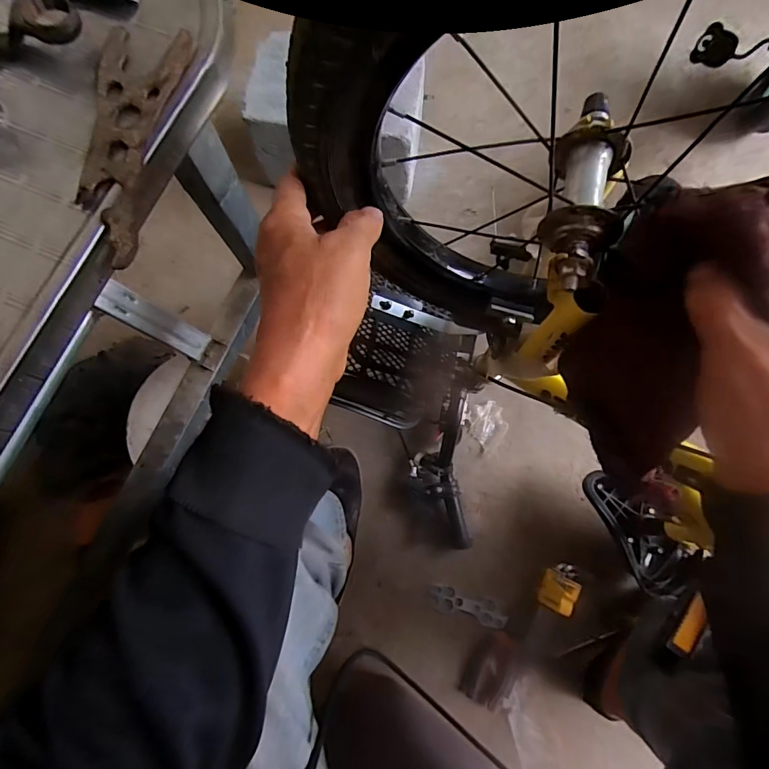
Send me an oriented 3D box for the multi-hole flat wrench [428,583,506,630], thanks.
[{"bbox_3d":[0.134,0.353,0.698,0.122,0.006,0.035,17,77,5],"label":"multi-hole flat wrench"}]

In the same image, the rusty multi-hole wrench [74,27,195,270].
[{"bbox_3d":[-0.142,-0.134,0.242,0.048,0.007,0.144,5,77,1],"label":"rusty multi-hole wrench"}]

